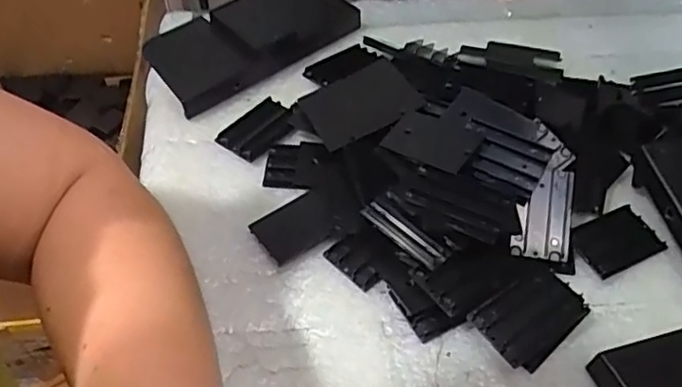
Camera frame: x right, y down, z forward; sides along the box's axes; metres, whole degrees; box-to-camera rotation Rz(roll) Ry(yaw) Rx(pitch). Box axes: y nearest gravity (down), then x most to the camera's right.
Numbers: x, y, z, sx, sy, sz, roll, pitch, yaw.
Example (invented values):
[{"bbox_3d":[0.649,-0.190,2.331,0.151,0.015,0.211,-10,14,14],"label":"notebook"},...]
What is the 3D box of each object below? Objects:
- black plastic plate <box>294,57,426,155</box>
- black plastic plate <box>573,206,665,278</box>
[{"bbox_3d":[0.012,-0.063,0.415,0.073,0.007,0.070,-30,45,-6],"label":"black plastic plate"},{"bbox_3d":[0.164,0.029,0.365,0.052,0.007,0.034,-22,54,-17],"label":"black plastic plate"}]

